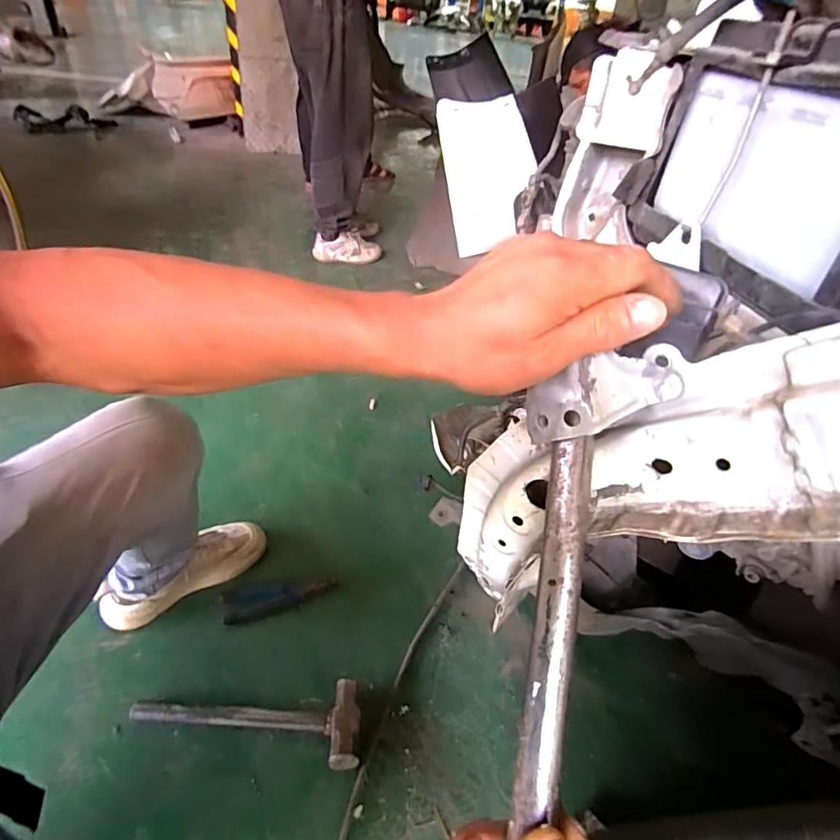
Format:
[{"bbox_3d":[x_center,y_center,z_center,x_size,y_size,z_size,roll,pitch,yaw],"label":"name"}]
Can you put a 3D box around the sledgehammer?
[{"bbox_3d":[-0.245,0.435,0.733,0.318,0.035,0.111,1,40,-7],"label":"sledgehammer"}]

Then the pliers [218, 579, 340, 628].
[{"bbox_3d":[-0.240,0.306,0.903,0.188,0.024,0.057,-9,42,-18],"label":"pliers"}]

